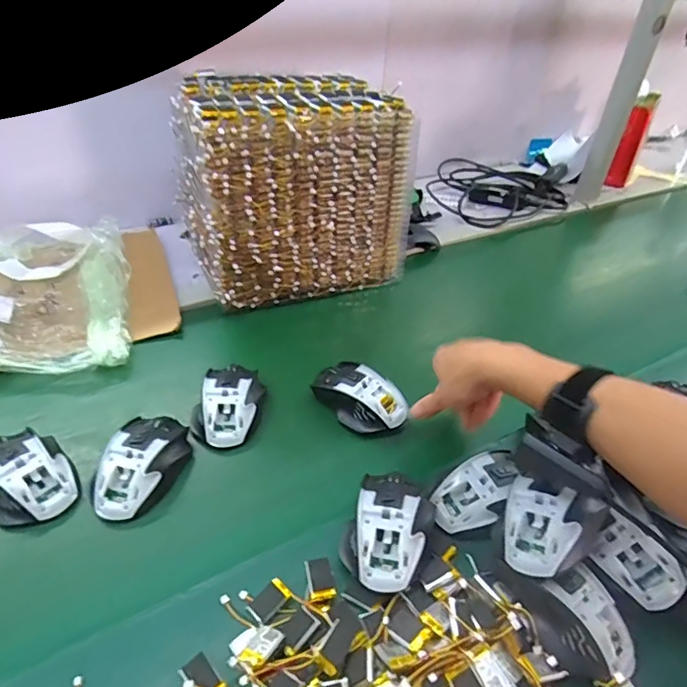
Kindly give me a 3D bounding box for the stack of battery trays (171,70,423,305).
[{"bbox_3d":[-0.084,-0.237,0.759,0.312,0.264,0.223,-16,43,-22],"label":"stack of battery trays"}]

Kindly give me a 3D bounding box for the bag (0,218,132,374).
[{"bbox_3d":[-0.437,-0.085,0.671,0.283,0.080,0.355,-17,43,-23],"label":"bag"}]

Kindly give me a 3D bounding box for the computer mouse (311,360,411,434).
[{"bbox_3d":[0.016,0.059,0.572,0.115,0.038,0.068,25,44,24],"label":"computer mouse"}]

